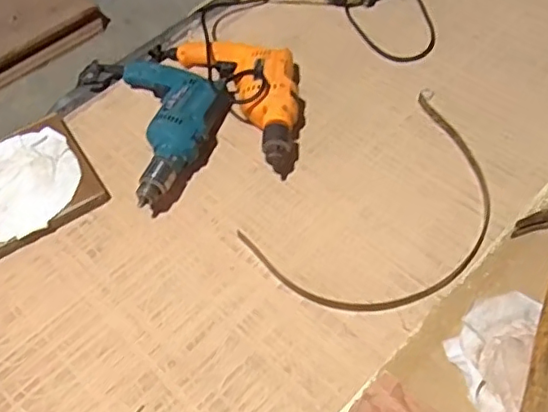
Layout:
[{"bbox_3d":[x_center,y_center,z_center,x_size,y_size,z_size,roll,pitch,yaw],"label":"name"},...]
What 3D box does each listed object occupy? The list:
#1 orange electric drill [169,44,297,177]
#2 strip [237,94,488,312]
[{"bbox_3d":[-0.033,-0.199,0.917,0.140,0.070,0.321,-30,58,-15],"label":"orange electric drill"},{"bbox_3d":[0.167,0.005,0.793,0.369,0.012,0.235,-38,60,-20],"label":"strip"}]

